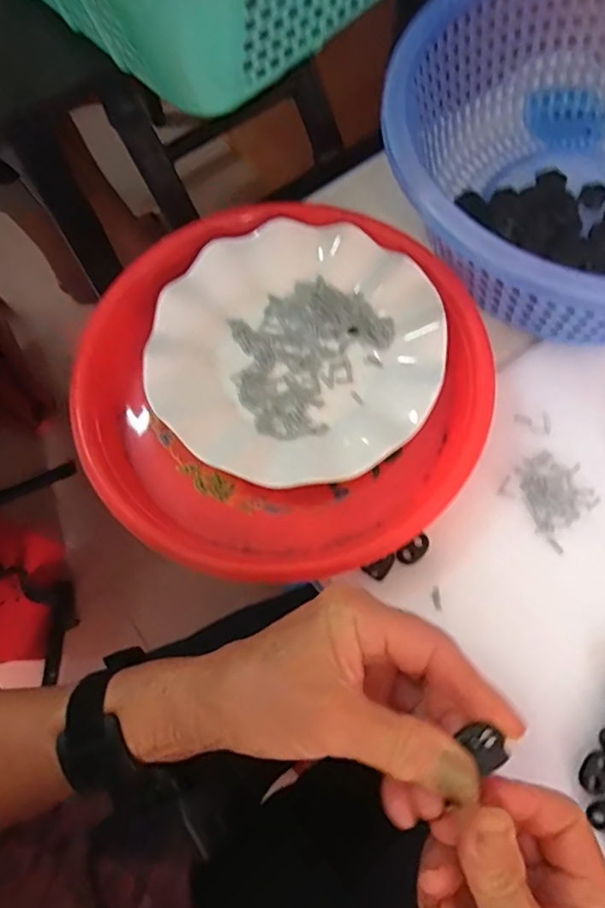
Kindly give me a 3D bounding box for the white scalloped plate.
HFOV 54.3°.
[{"bbox_3d":[-0.005,-0.068,0.379,0.179,0.026,0.180,-1,72,2],"label":"white scalloped plate"}]

